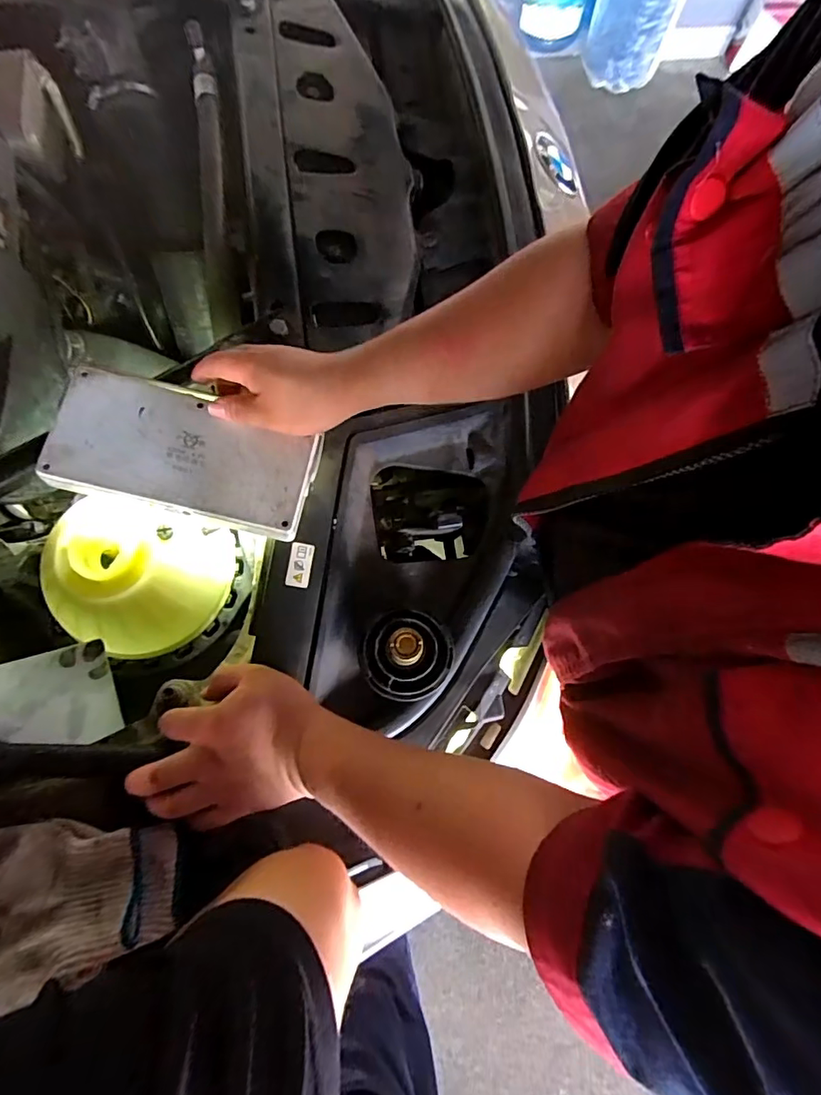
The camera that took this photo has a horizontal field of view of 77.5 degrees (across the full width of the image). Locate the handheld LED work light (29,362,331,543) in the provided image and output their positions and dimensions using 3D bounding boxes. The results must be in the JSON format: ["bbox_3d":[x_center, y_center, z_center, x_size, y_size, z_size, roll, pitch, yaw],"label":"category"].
[{"bbox_3d":[-0.191,-0.081,0.442,0.209,0.018,0.111,18,76,-8],"label":"handheld LED work light"}]

